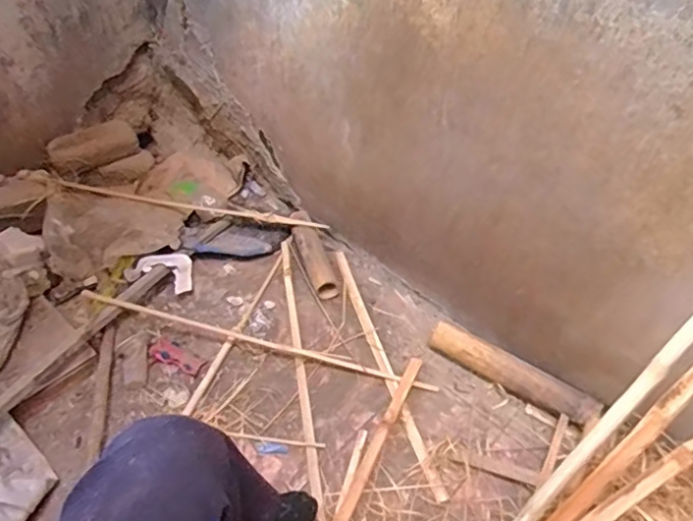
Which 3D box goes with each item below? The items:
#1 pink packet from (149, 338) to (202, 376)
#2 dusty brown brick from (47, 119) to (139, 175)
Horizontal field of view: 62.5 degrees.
[{"bbox_3d":[-0.346,0.197,1.160,0.109,0.012,0.044,25,52,19],"label":"pink packet"},{"bbox_3d":[-0.629,-0.281,1.424,0.208,0.059,0.080,-19,52,-19],"label":"dusty brown brick"}]

